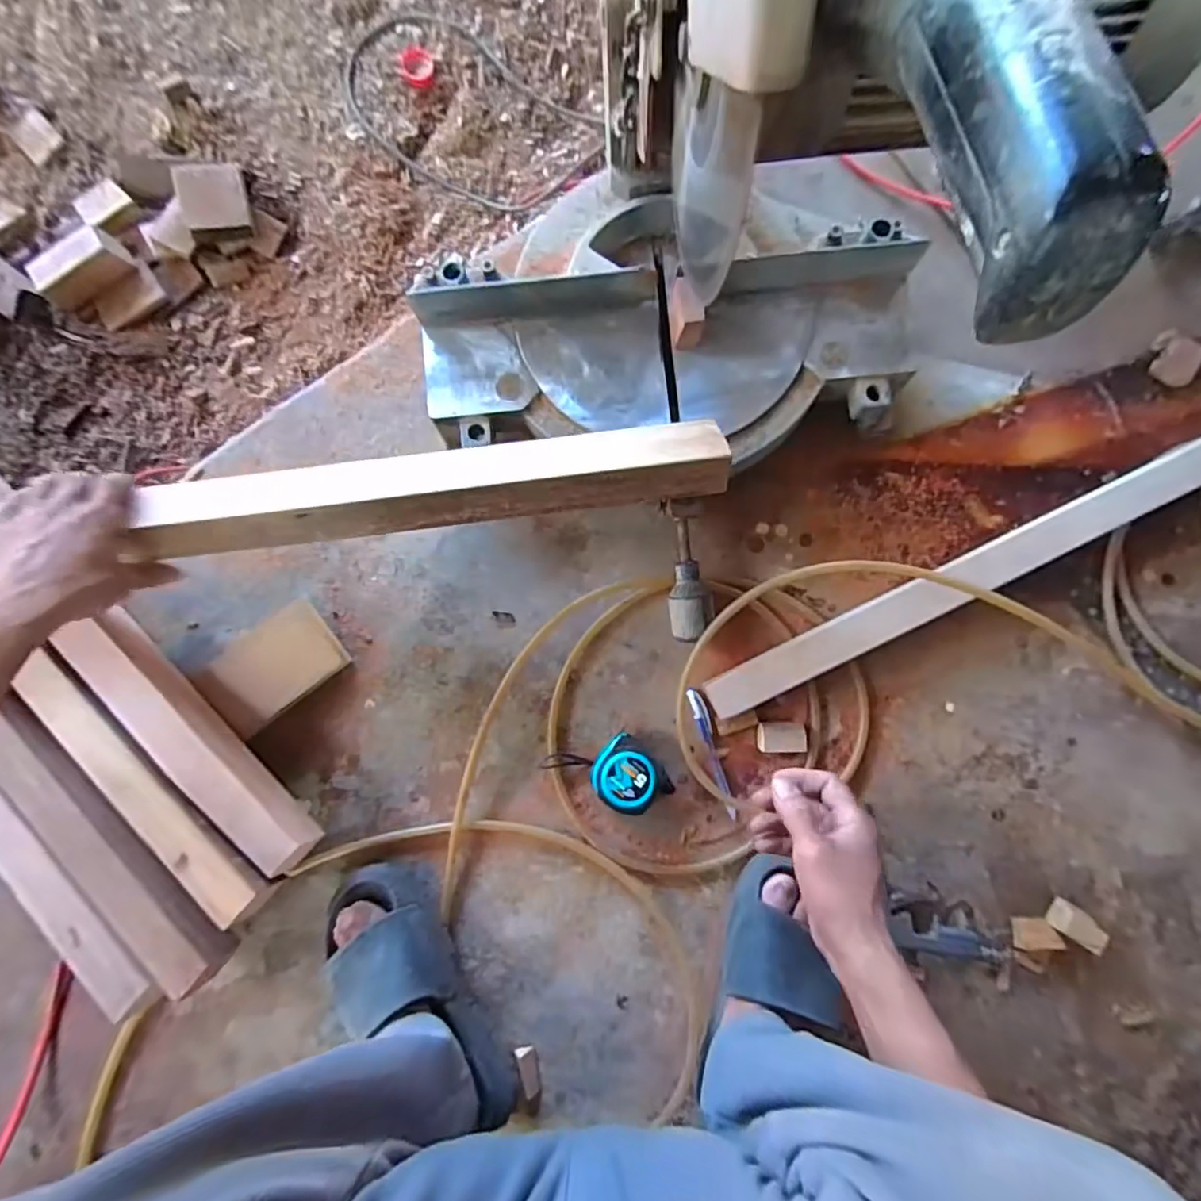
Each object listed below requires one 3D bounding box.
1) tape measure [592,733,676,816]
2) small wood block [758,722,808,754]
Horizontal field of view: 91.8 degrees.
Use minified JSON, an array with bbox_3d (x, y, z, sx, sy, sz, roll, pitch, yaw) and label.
[{"bbox_3d":[0.028,0.166,0.548,0.072,0.049,0.058,42,86,3],"label":"tape measure"},{"bbox_3d":[0.175,0.133,0.557,0.043,0.018,0.029,3,85,0],"label":"small wood block"}]

